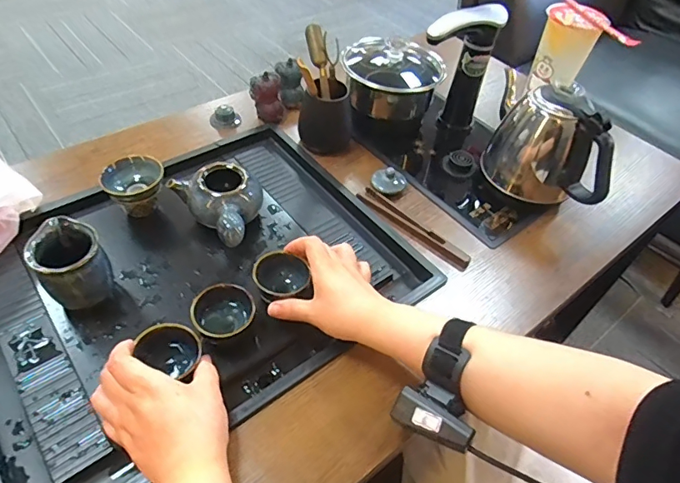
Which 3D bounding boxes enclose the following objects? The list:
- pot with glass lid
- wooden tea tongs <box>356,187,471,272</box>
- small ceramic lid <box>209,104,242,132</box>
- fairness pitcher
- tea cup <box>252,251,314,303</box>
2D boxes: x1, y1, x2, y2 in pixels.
[{"bbox_3d":[0.084,-0.257,0.769,0.149,0.130,0.137,3,48,-3],"label":"pot with glass lid"},{"bbox_3d":[0.094,-0.020,0.630,0.029,0.011,0.178,-34,59,-31],"label":"wooden tea tongs"},{"bbox_3d":[-0.185,-0.204,0.766,0.049,0.029,0.040,-6,49,-12],"label":"small ceramic lid"},{"bbox_3d":[-0.280,0.026,0.499,0.065,0.085,0.070,-27,56,-27],"label":"fairness pitcher"},{"bbox_3d":[-0.066,0.043,0.543,0.065,0.043,0.065,6,65,-13],"label":"tea cup"}]

